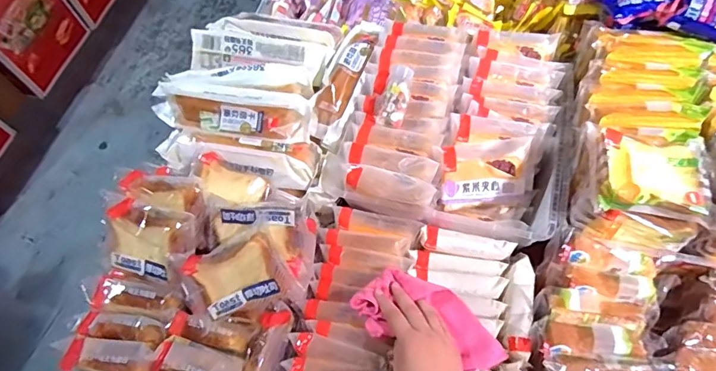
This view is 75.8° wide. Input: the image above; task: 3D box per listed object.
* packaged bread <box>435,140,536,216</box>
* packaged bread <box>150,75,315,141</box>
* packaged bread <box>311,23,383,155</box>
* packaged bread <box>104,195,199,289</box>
[{"bbox_3d":[0.181,-0.009,0.644,0.124,0.111,0.030,-3,26,1],"label":"packaged bread"},{"bbox_3d":[-0.196,-0.119,0.709,0.255,0.046,0.088,12,63,10],"label":"packaged bread"},{"bbox_3d":[-0.014,-0.177,0.734,0.070,0.042,0.258,13,64,10],"label":"packaged bread"},{"bbox_3d":[-0.278,0.072,0.614,0.123,0.045,0.104,18,107,15],"label":"packaged bread"}]

